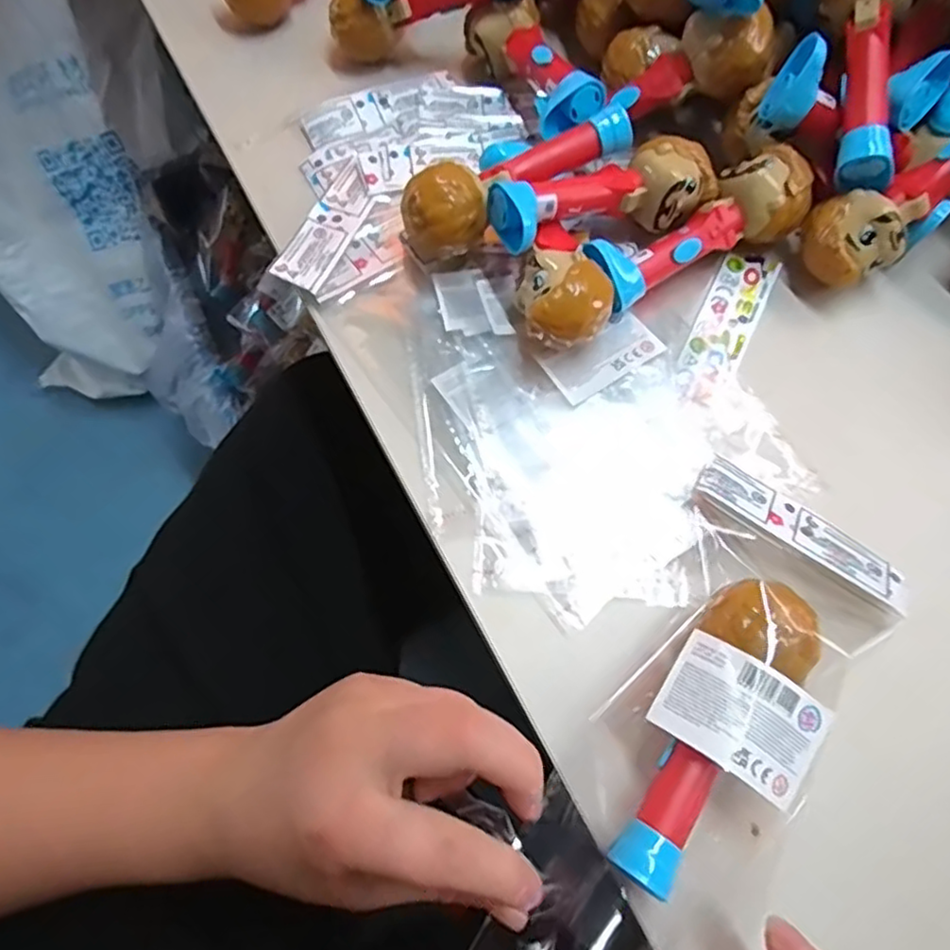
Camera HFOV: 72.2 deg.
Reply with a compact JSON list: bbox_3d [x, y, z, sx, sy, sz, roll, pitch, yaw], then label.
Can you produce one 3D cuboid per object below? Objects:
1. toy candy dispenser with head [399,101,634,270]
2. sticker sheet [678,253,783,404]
[{"bbox_3d":[0.023,-0.157,0.345,0.136,0.043,0.047,-29,70,-11],"label":"toy candy dispenser with head"},{"bbox_3d":[0.131,-0.079,0.342,0.028,0.004,0.096,26,70,11],"label":"sticker sheet"}]

